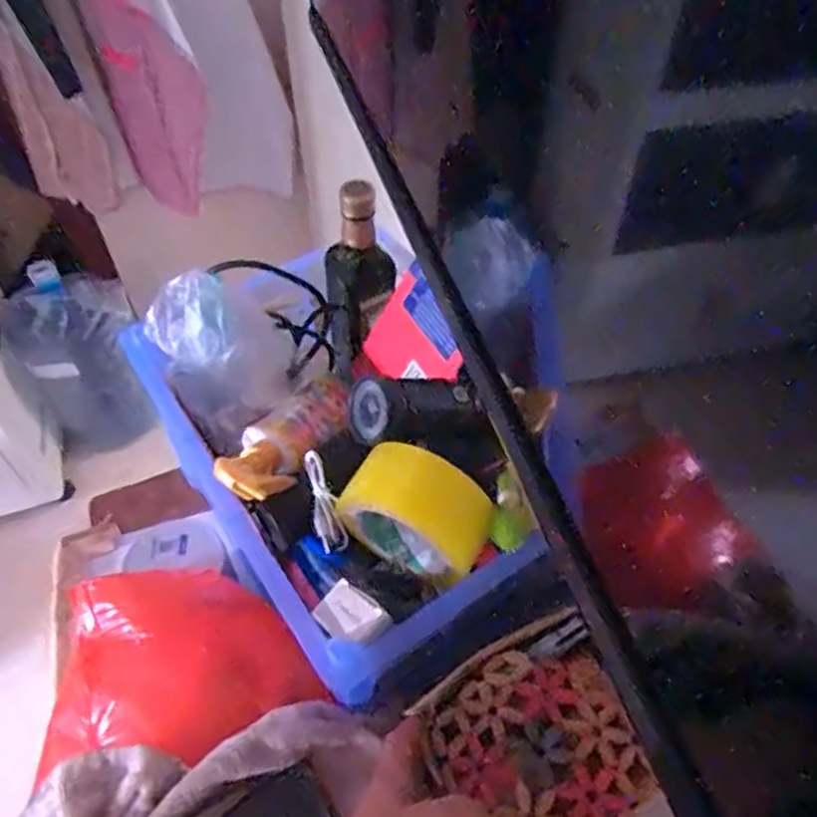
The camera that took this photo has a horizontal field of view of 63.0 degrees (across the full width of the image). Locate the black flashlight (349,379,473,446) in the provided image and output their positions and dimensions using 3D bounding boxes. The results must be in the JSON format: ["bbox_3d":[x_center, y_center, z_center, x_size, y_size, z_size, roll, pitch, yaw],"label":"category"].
[{"bbox_3d":[-0.001,0.000,0.518,0.091,0.046,0.040,-4,5,-22],"label":"black flashlight"}]

